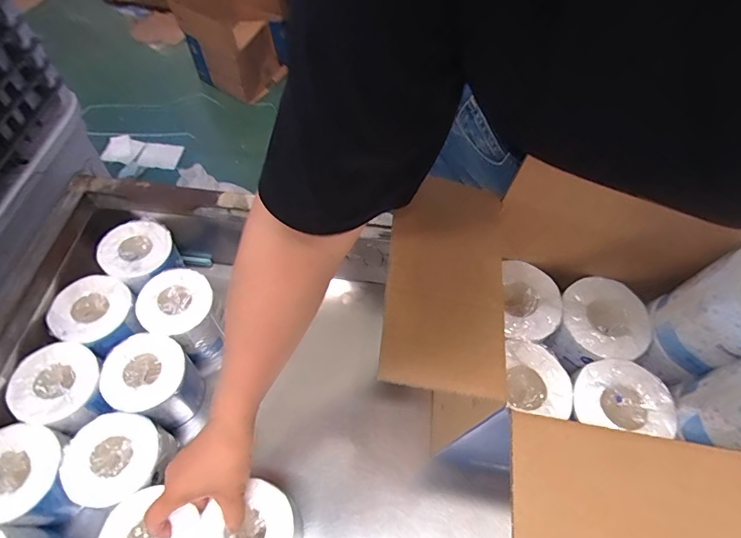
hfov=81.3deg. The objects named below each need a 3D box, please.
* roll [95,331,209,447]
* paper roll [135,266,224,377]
[{"bbox_3d":[-0.272,0.154,0.567,0.103,0.119,0.096,2,57,-3],"label":"roll"},{"bbox_3d":[-0.259,0.071,0.616,0.100,0.113,0.098,25,59,11],"label":"paper roll"}]

